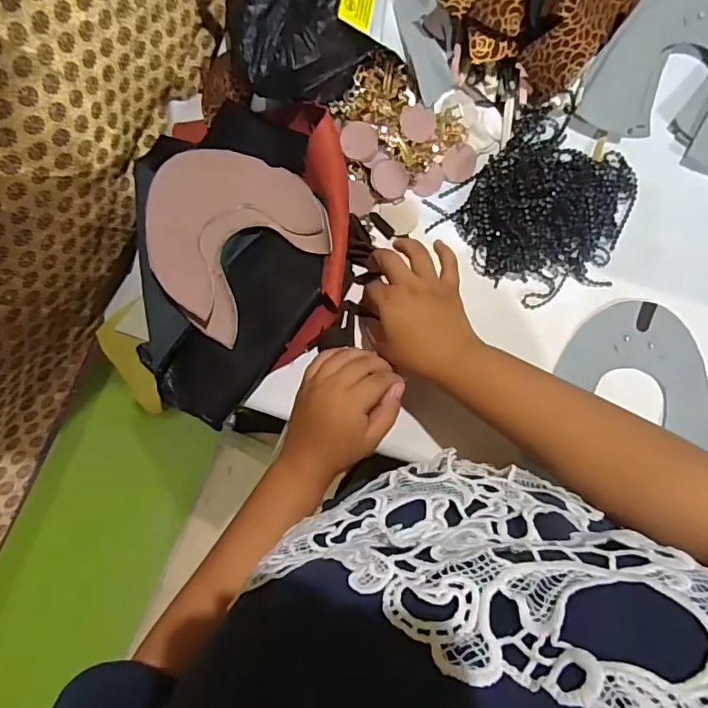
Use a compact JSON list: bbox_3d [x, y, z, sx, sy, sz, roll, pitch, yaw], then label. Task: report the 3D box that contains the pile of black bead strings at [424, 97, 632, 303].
[{"bbox_3d":[0.179,-0.139,0.441,0.148,0.030,0.163,42,91,7],"label":"pile of black bead strings"}]

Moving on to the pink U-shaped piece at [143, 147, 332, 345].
[{"bbox_3d":[-0.120,-0.122,0.457,0.158,0.042,0.169,-42,83,1],"label":"pink U-shaped piece"}]

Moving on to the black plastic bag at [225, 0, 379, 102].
[{"bbox_3d":[-0.048,-0.299,0.446,0.140,0.075,0.115,-42,83,1],"label":"black plastic bag"}]

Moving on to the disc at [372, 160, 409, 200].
[{"bbox_3d":[0.035,-0.165,0.460,0.034,0.004,0.034,-1,100,-4],"label":"disc"}]

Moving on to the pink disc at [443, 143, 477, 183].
[{"bbox_3d":[0.102,-0.183,0.464,0.032,0.004,0.033,-2,107,-8],"label":"pink disc"}]

